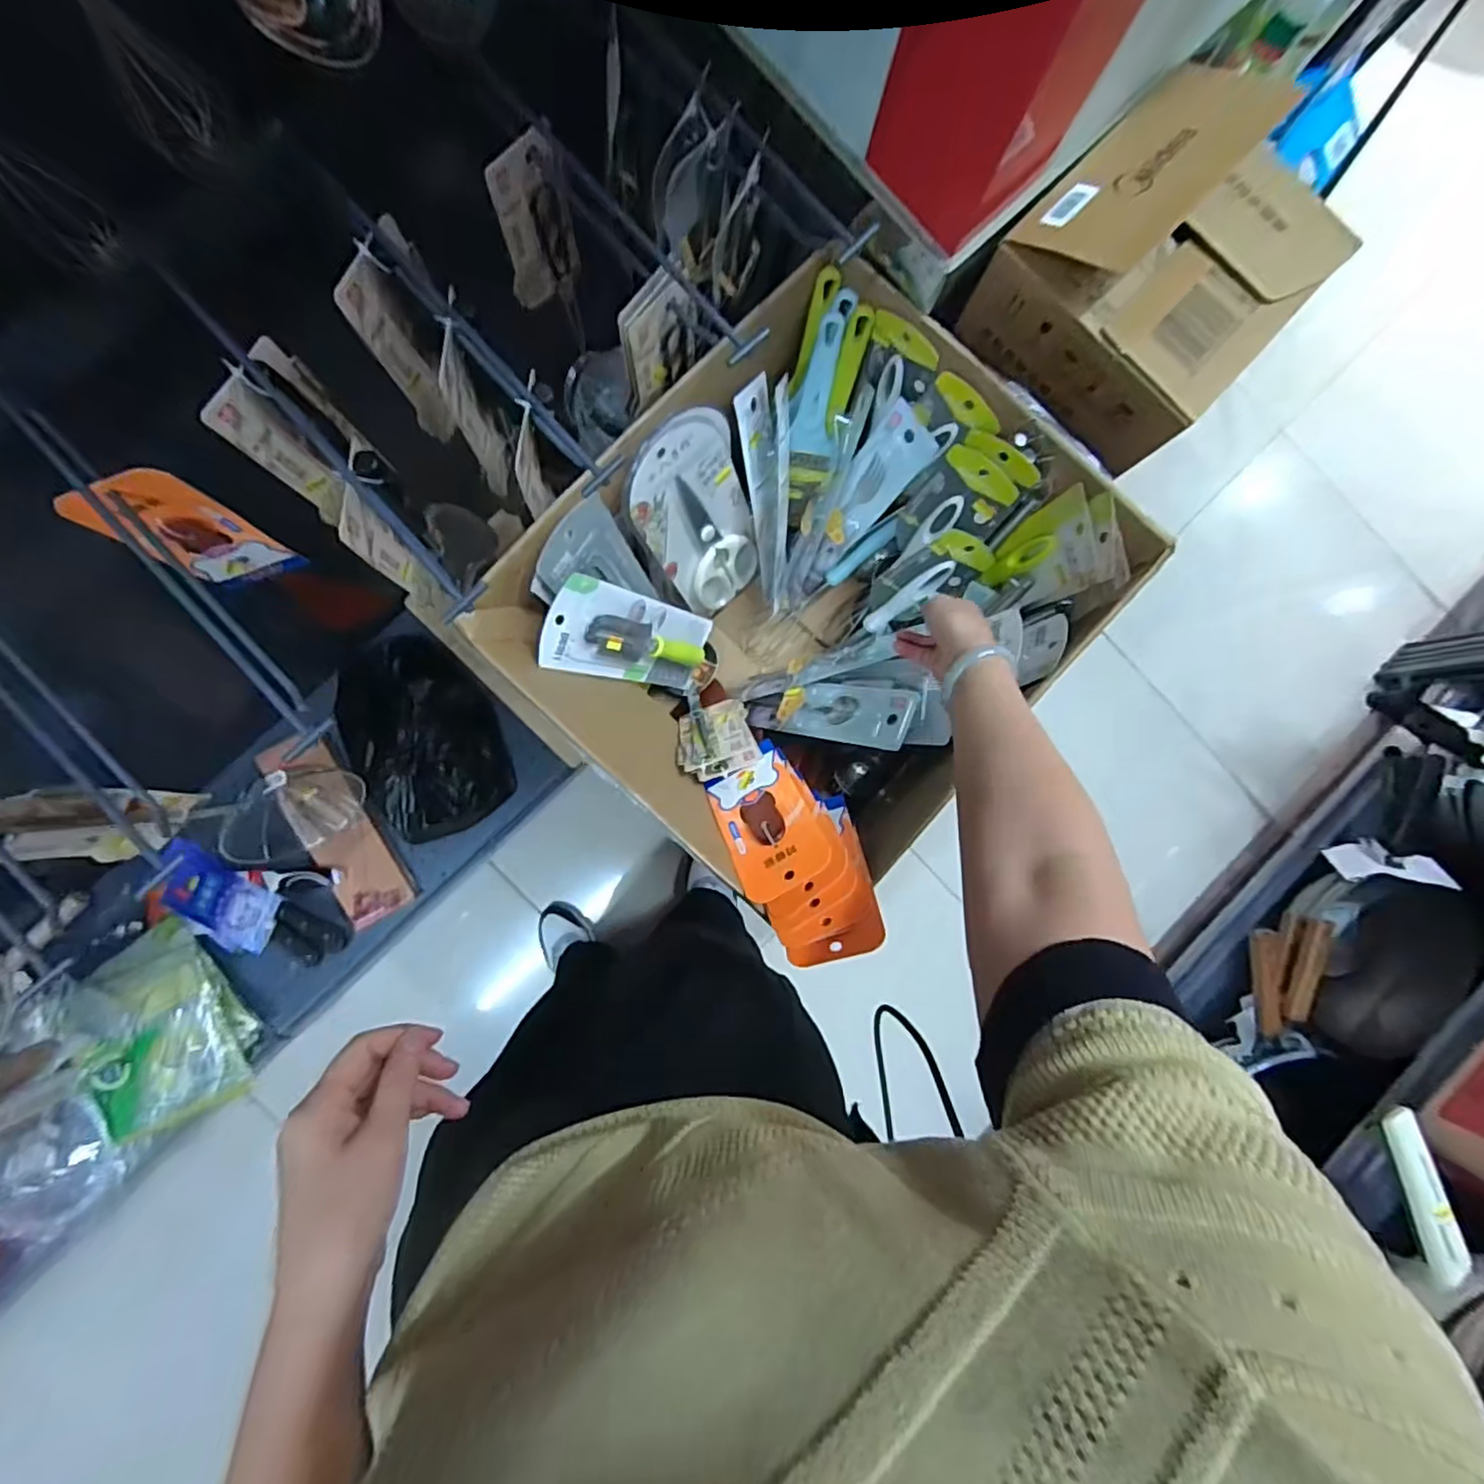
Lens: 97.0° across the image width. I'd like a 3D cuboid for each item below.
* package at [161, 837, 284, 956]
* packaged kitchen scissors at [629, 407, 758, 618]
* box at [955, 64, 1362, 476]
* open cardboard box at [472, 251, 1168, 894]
[{"bbox_3d":[-0.844,0.252,1.058,0.203,0.026,0.110,30,86,-3],"label":"package"},{"bbox_3d":[-0.045,-0.227,0.697,0.120,0.256,0.018,-37,66,-5],"label":"packaged kitchen scissors"},{"bbox_3d":[0.353,-0.398,0.557,0.232,0.126,0.209,-45,91,-5],"label":"box"},{"bbox_3d":[0.062,-0.135,0.700,0.415,0.288,0.465,43,86,-2],"label":"open cardboard box"}]

